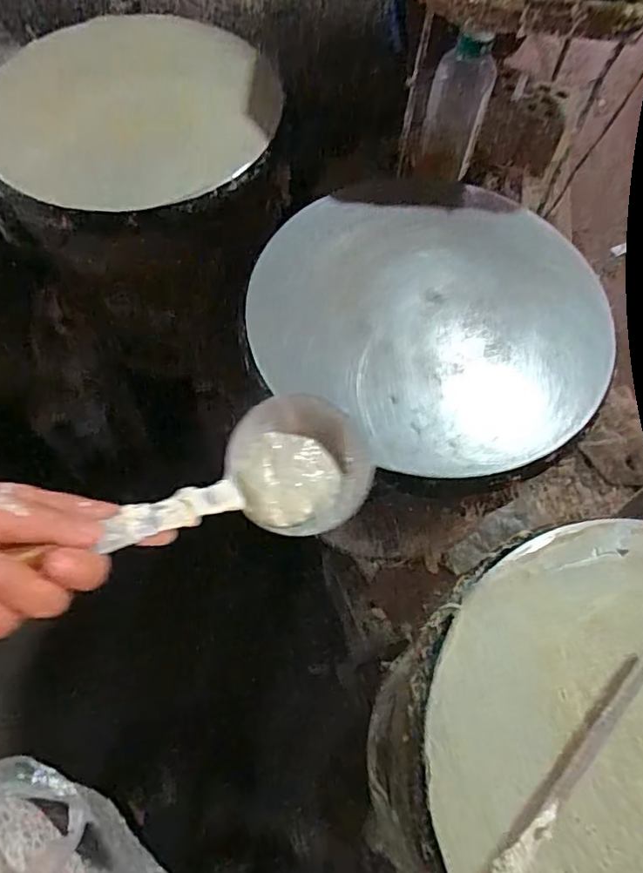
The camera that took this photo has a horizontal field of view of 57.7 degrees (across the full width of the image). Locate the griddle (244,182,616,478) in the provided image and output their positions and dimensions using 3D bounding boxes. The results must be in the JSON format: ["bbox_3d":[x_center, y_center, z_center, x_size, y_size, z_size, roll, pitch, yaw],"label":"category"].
[{"bbox_3d":[0.119,-0.136,0.613,0.357,0.021,0.344,0,65,-1],"label":"griddle"}]

